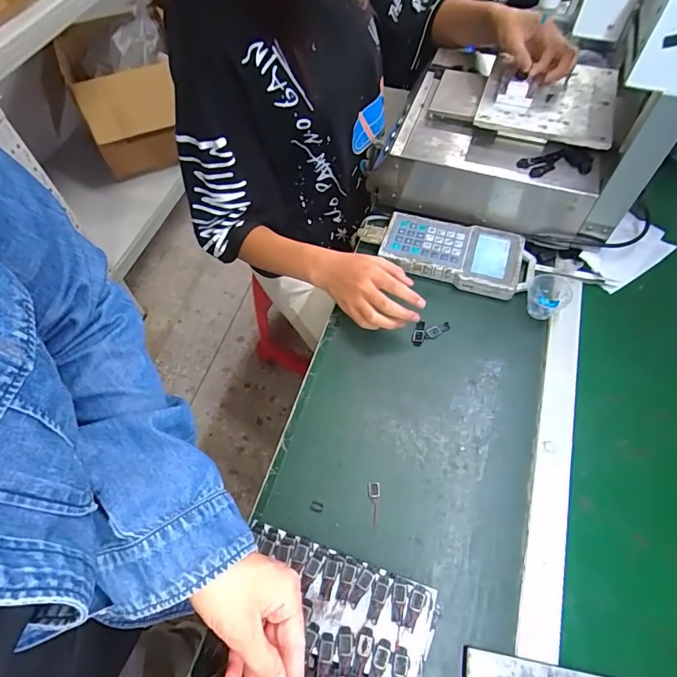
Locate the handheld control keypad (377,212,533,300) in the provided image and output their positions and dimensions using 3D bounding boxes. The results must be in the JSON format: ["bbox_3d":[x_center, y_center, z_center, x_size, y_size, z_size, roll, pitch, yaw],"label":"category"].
[{"bbox_3d":[0.180,-0.129,0.683,0.223,0.032,0.109,18,62,13],"label":"handheld control keypad"}]

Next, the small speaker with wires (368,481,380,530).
[{"bbox_3d":[0.042,0.192,0.515,0.014,0.004,0.052,-3,59,1],"label":"small speaker with wires"}]

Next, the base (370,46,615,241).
[{"bbox_3d":[0.249,-0.329,0.711,0.314,0.124,0.282,17,61,13],"label":"base"}]

